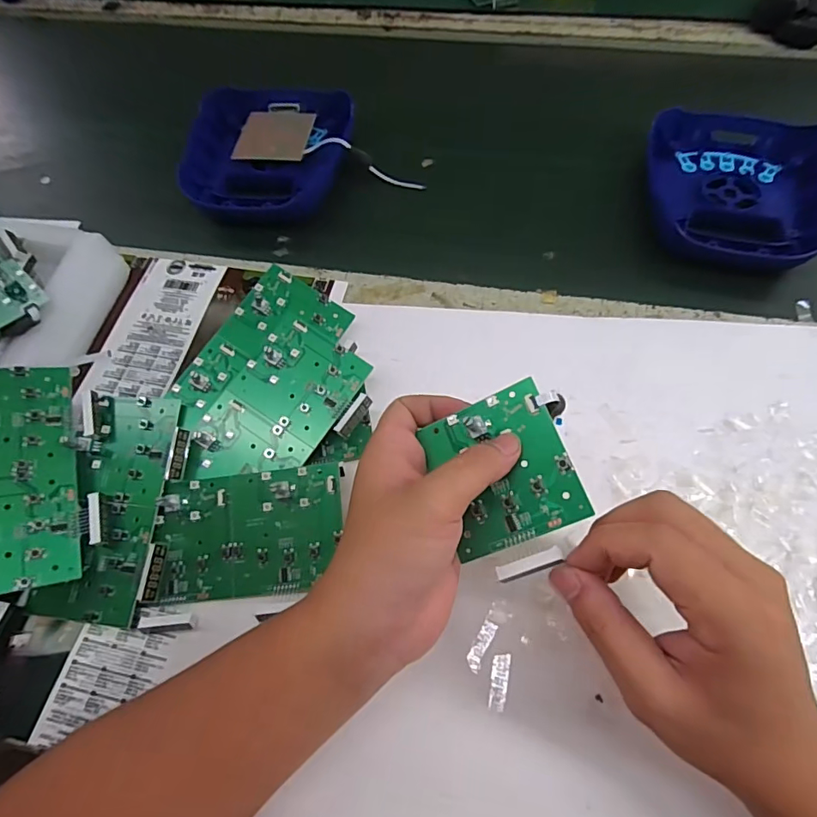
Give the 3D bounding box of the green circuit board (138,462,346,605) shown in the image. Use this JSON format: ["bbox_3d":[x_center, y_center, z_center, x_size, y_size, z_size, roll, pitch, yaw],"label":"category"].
[{"bbox_3d":[-0.105,0.081,0.321,0.123,0.018,0.079,-6,76,3],"label":"green circuit board"}]

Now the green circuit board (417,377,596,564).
[{"bbox_3d":[0.049,0.032,0.266,0.071,0.008,0.077,-26,69,17],"label":"green circuit board"}]

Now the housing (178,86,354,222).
[{"bbox_3d":[-0.144,-0.273,0.513,0.165,0.031,0.194,2,63,4],"label":"housing"}]

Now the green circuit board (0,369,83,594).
[{"bbox_3d":[-0.262,0.042,0.320,0.079,0.011,0.146,-3,69,-34],"label":"green circuit board"}]

